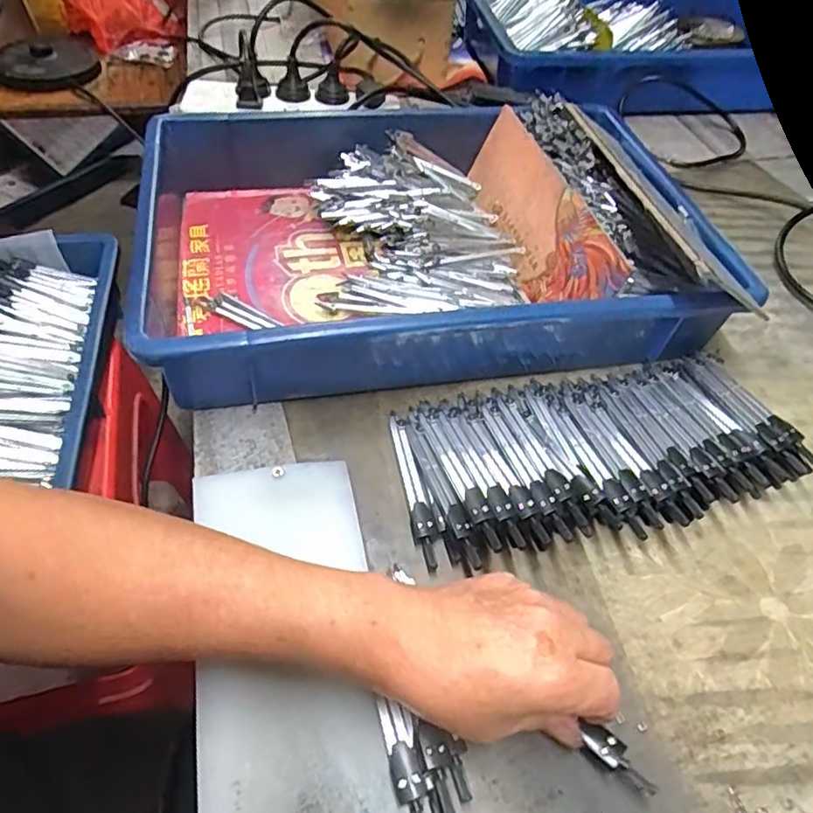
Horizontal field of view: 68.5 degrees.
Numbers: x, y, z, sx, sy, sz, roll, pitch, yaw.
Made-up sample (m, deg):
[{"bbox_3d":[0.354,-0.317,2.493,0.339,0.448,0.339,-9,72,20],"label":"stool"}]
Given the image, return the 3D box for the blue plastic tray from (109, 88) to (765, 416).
[{"bbox_3d":[0.009,-0.148,0.481,0.410,0.092,0.286,-7,52,-11],"label":"blue plastic tray"}]

